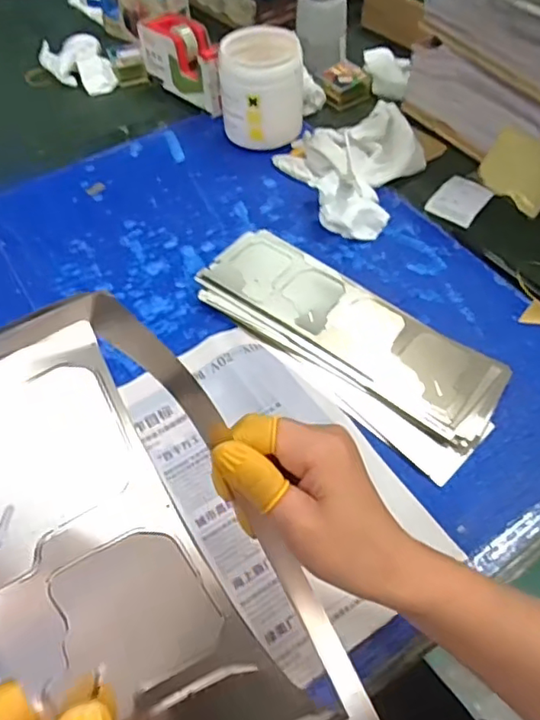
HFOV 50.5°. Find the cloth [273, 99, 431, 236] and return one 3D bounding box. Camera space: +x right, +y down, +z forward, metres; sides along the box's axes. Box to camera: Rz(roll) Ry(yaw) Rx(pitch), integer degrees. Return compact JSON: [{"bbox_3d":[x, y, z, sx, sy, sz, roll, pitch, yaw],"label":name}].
[{"bbox_3d":[0.103,-0.218,0.640,0.149,0.050,0.170,-21,55,-13],"label":"cloth"}]

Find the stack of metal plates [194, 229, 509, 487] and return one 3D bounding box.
[{"bbox_3d":[0.069,-0.028,0.517,0.289,0.032,0.121,37,62,26],"label":"stack of metal plates"}]

